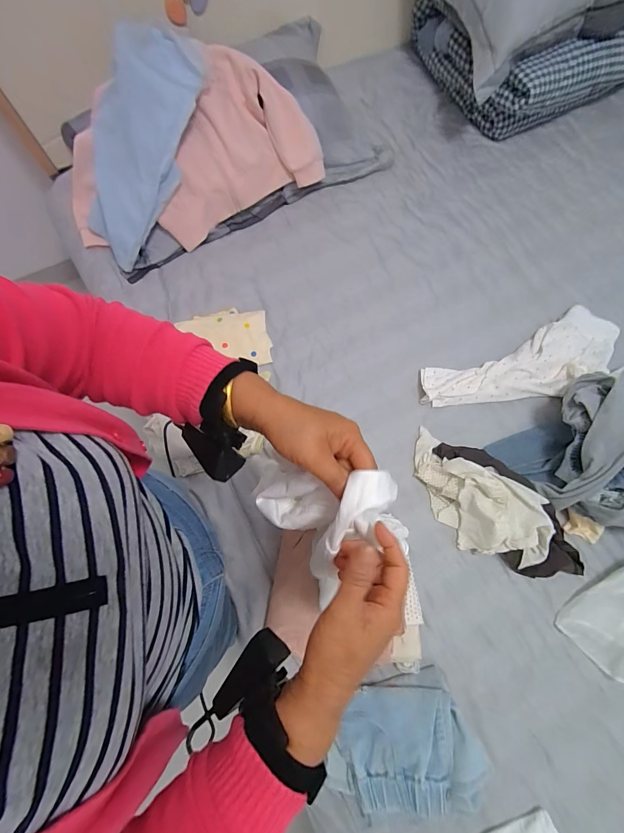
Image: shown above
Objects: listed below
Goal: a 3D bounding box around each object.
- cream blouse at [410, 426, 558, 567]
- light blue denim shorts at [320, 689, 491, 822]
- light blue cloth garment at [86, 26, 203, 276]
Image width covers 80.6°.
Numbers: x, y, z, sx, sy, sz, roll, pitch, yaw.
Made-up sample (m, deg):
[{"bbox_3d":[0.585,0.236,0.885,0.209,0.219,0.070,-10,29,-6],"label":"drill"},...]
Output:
[{"bbox_3d":[0.320,0.165,0.709,0.305,0.077,0.162,35,77,10],"label":"cream blouse"},{"bbox_3d":[0.147,0.532,0.596,0.236,0.089,0.162,-3,74,0],"label":"light blue denim shorts"},{"bbox_3d":[-0.385,-0.583,0.814,0.217,0.102,0.473,31,111,9],"label":"light blue cloth garment"}]

